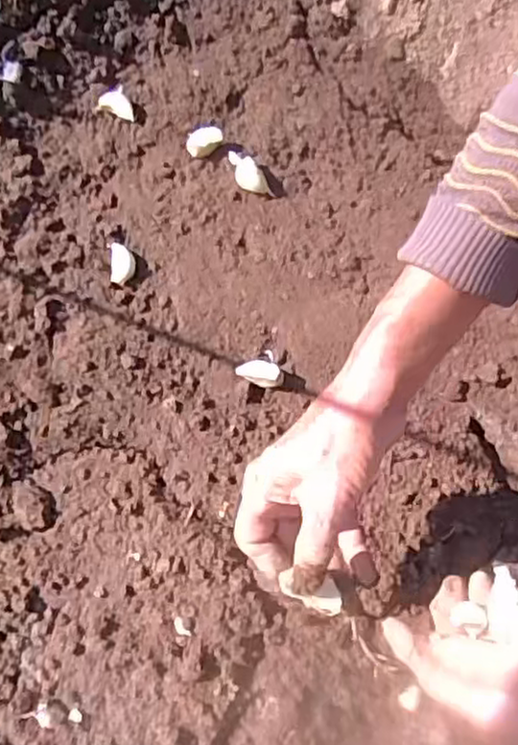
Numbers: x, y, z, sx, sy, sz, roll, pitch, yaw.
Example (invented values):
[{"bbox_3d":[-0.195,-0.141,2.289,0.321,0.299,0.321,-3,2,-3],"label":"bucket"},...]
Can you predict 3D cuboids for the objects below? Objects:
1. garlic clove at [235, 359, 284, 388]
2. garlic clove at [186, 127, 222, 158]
[{"bbox_3d":[0.001,0.001,0.552,0.036,0.020,0.019,9,77,2],"label":"garlic clove"},{"bbox_3d":[-0.046,-0.198,0.599,0.031,0.019,0.019,-29,79,-6],"label":"garlic clove"}]

